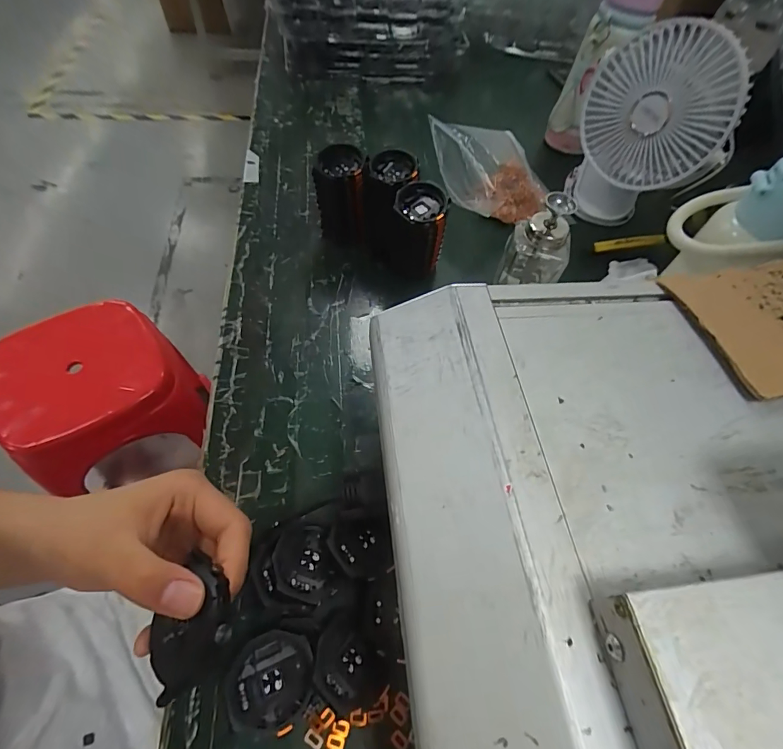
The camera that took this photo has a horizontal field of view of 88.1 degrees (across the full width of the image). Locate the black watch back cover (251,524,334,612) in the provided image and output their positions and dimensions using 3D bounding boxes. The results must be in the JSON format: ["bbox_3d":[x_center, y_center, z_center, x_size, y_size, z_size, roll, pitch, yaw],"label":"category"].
[{"bbox_3d":[-0.063,0.126,0.264,0.048,0.016,0.048,-6,56,-21],"label":"black watch back cover"}]

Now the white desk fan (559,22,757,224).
[{"bbox_3d":[0.291,-0.268,0.460,0.073,0.209,0.156,-36,66,-23],"label":"white desk fan"}]

